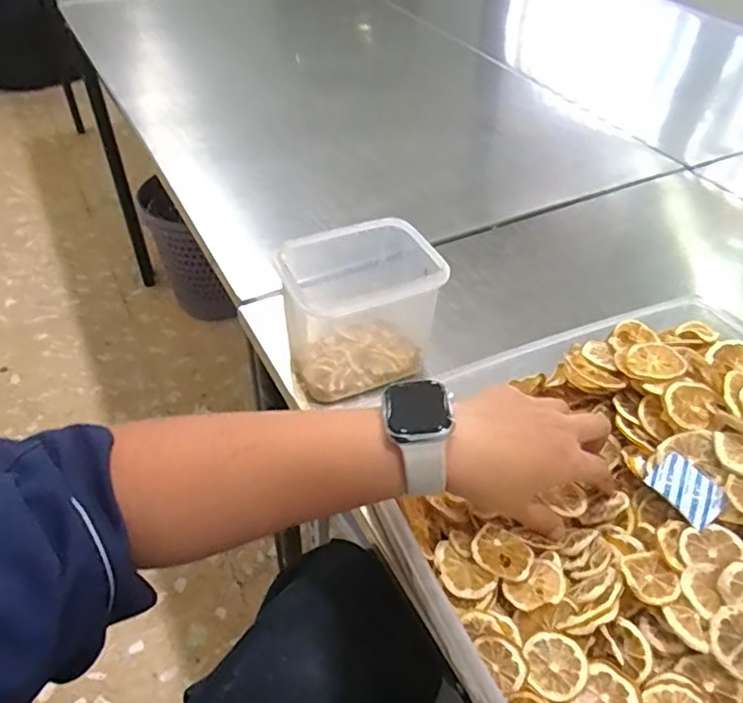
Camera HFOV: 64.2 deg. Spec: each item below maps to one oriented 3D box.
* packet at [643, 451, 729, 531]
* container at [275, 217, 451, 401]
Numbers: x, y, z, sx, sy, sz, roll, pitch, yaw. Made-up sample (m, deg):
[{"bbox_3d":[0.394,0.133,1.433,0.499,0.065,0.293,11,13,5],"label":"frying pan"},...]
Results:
[{"bbox_3d":[0.211,0.092,0.396,0.030,0.005,0.045,-38,55,-3],"label":"packet"},{"bbox_3d":[-0.010,-0.037,0.508,0.129,0.103,0.099,-18,49,-19],"label":"container"}]

